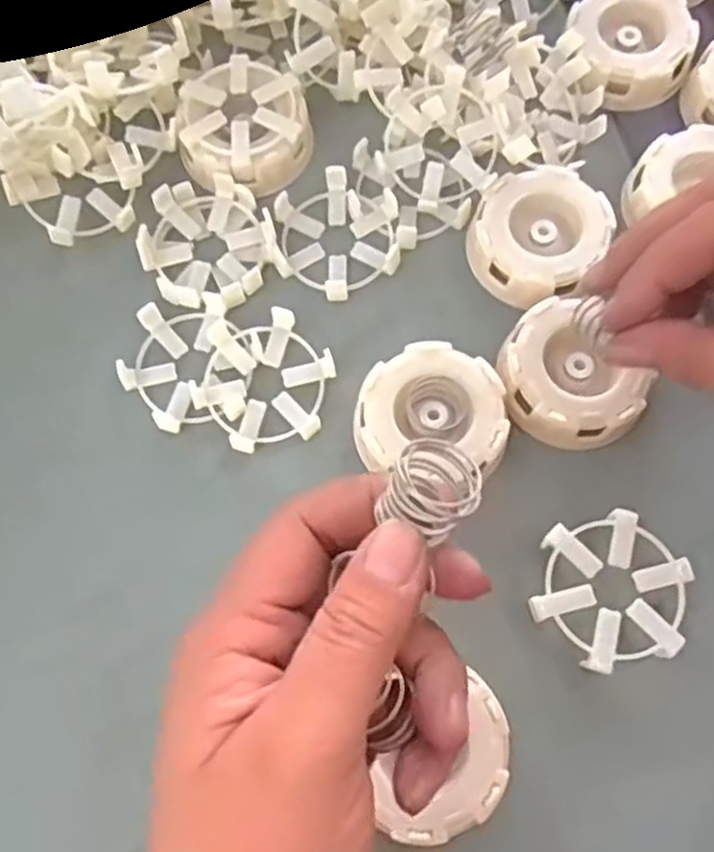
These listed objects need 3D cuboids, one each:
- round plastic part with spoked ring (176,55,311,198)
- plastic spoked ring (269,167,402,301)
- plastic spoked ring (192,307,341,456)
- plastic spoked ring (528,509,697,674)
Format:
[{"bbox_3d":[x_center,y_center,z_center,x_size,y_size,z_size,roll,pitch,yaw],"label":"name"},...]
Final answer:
[{"bbox_3d":[-0.051,-0.138,0.349,0.058,0.023,0.057,0,72,0],"label":"round plastic part with spoked ring"},{"bbox_3d":[-0.009,-0.087,0.340,0.060,0.010,0.054,-30,75,-9],"label":"plastic spoked ring"},{"bbox_3d":[-0.040,-0.020,0.321,0.060,0.010,0.056,0,72,0],"label":"plastic spoked ring"},{"bbox_3d":[0.097,0.064,0.291,0.055,0.016,0.060,0,72,0],"label":"plastic spoked ring"}]

